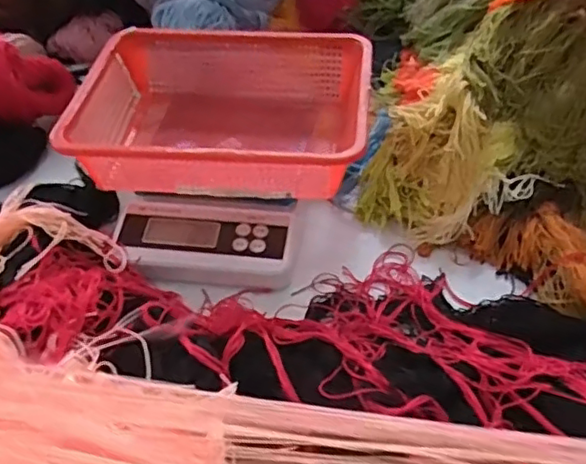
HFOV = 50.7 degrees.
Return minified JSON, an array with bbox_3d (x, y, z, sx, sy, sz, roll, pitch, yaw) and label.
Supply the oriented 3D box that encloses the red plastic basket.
[{"bbox_3d":[-0.057,-0.108,0.567,0.245,0.079,0.213,5,46,6],"label":"red plastic basket"}]

